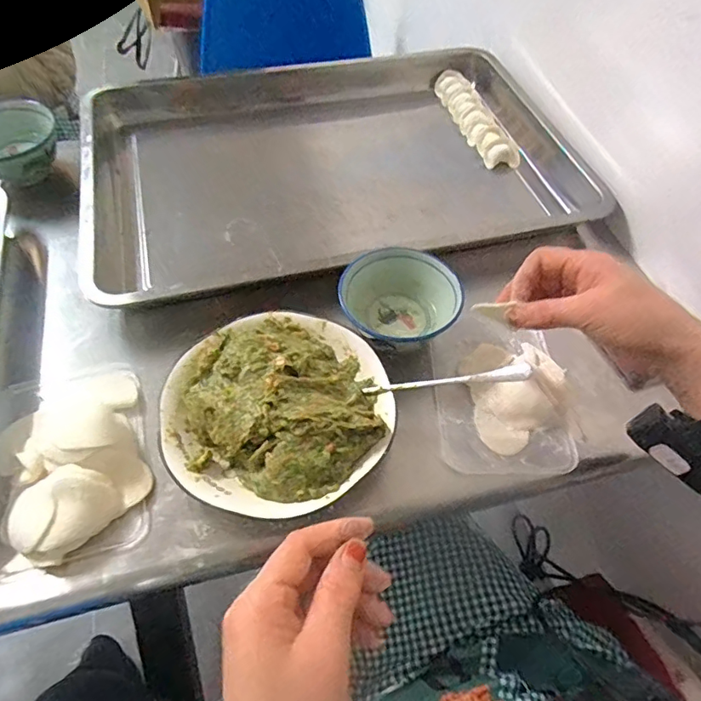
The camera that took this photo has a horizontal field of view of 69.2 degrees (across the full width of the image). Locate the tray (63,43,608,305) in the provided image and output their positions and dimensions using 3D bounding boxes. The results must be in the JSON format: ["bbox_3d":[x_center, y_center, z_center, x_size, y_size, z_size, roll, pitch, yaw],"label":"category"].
[{"bbox_3d":[-0.018,-0.266,0.686,0.575,0.069,0.457,-12,54,-13],"label":"tray"}]

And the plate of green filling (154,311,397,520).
[{"bbox_3d":[-0.060,0.043,0.429,0.186,0.061,0.187,2,52,-2],"label":"plate of green filling"}]

